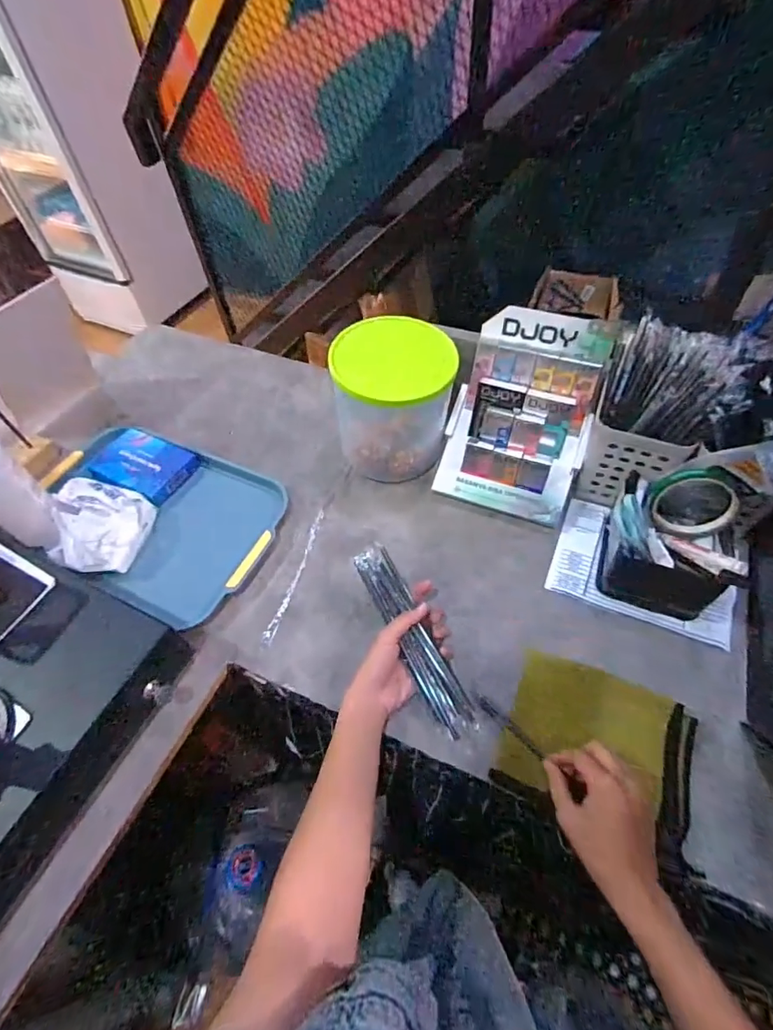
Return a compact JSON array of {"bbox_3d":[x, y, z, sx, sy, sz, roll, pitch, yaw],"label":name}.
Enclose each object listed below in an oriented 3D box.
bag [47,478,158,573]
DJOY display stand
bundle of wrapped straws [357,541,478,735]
[{"bbox_3d":[-0.374,0.009,0.635,0.104,0.054,0.125,4,55,6],"label":"bag"},{"bbox_3d":[0.176,-0.133,0.648,0.174,0.162,0.197,18,58,16],"label":"DJOY display stand"},{"bbox_3d":[0.029,0.132,0.544,0.041,0.018,0.220,-25,73,-14],"label":"bundle of wrapped straws"}]

